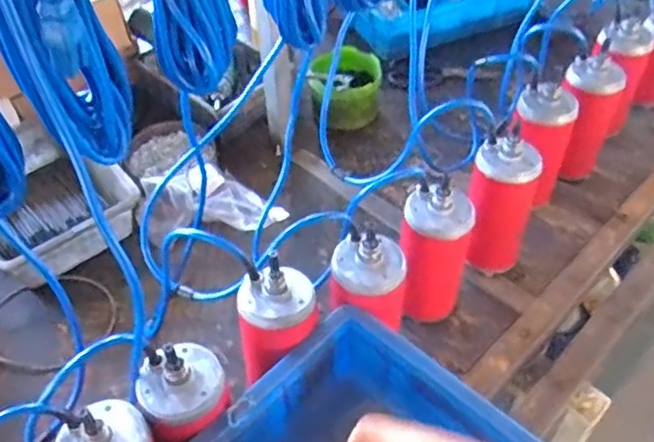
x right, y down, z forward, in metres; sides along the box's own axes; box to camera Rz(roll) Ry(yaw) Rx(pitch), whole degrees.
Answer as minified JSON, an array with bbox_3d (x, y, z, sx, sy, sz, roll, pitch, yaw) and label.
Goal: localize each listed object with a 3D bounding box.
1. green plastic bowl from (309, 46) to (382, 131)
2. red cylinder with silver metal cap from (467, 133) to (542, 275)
[{"bbox_3d":[0.031,-0.218,1.037,0.119,0.088,0.150,3,47,4],"label":"green plastic bowl"},{"bbox_3d":[0.215,-0.017,0.785,0.076,0.184,0.088,18,50,18],"label":"red cylinder with silver metal cap"}]

